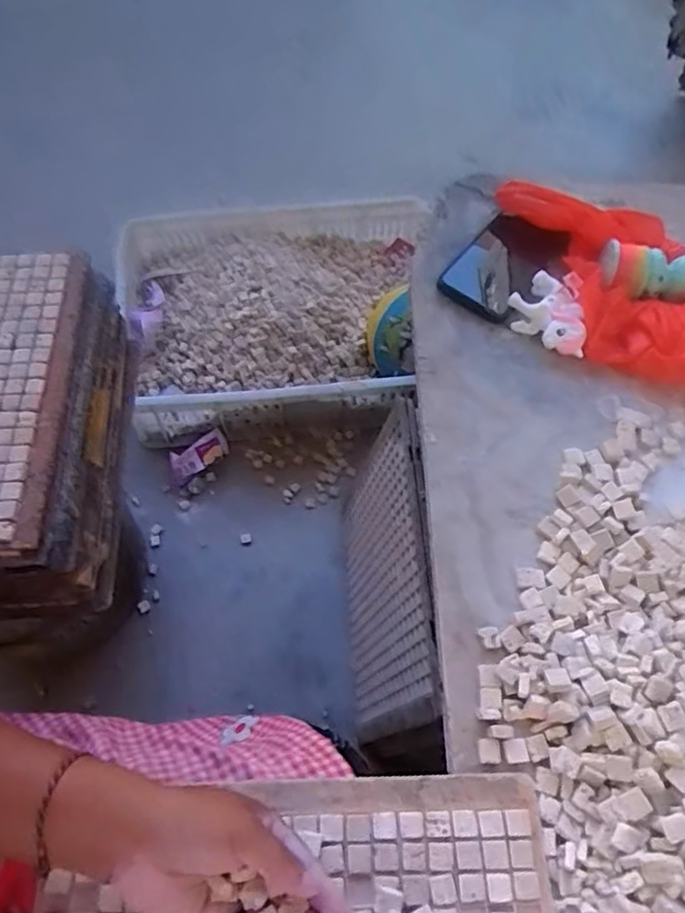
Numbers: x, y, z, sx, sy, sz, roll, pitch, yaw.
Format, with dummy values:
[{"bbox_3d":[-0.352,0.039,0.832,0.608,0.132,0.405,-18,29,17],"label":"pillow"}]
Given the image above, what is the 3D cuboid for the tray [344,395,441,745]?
[{"bbox_3d":[0.049,0.171,0.826,0.020,0.340,0.372,4,57,-14],"label":"tray"}]

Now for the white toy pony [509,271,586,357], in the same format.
[{"bbox_3d":[0.199,-0.143,0.617,0.072,0.032,0.092,7,62,1],"label":"white toy pony"}]

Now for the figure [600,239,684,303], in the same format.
[{"bbox_3d":[0.315,-0.183,0.621,0.118,0.035,0.050,4,62,-1],"label":"figure"}]

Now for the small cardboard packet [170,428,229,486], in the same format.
[{"bbox_3d":[-0.244,0.000,1.061,0.104,0.018,0.050,-33,95,-15],"label":"small cardboard packet"}]

